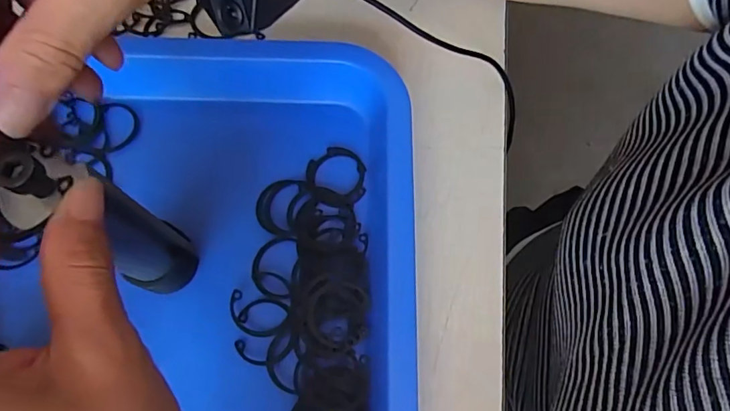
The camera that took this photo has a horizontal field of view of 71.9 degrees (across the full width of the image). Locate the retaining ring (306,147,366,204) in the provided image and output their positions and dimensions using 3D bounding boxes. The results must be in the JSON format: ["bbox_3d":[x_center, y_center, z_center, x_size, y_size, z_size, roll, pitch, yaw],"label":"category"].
[{"bbox_3d":[-0.018,-0.019,0.308,0.036,0.004,0.036,1,71,-1],"label":"retaining ring"}]

